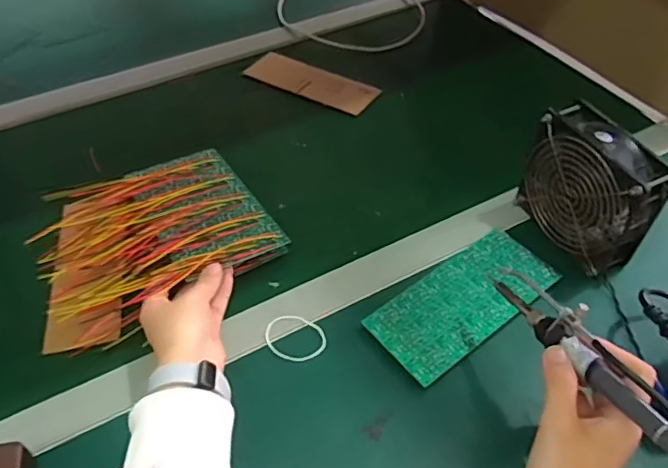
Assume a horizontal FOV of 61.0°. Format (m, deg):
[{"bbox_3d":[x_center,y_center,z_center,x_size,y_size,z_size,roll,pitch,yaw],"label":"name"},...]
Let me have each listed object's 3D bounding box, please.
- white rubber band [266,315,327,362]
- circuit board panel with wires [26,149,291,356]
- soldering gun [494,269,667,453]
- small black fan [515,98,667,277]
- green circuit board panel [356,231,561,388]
[{"bbox_3d":[-0.034,0.091,0.492,0.053,0.006,0.041,19,50,17],"label":"white rubber band"},{"bbox_3d":[-0.173,-0.001,0.547,0.207,0.044,0.179,-23,51,-20],"label":"circuit board panel with wires"},{"bbox_3d":[0.170,0.080,0.361,0.025,0.031,0.196,-18,39,-16],"label":"soldering gun"},{"bbox_3d":[0.234,-0.041,0.524,0.044,0.119,0.119,-19,50,-17],"label":"small black fan"},{"bbox_3d":[0.116,0.057,0.505,0.173,0.005,0.078,-31,56,-23],"label":"green circuit board panel"}]

